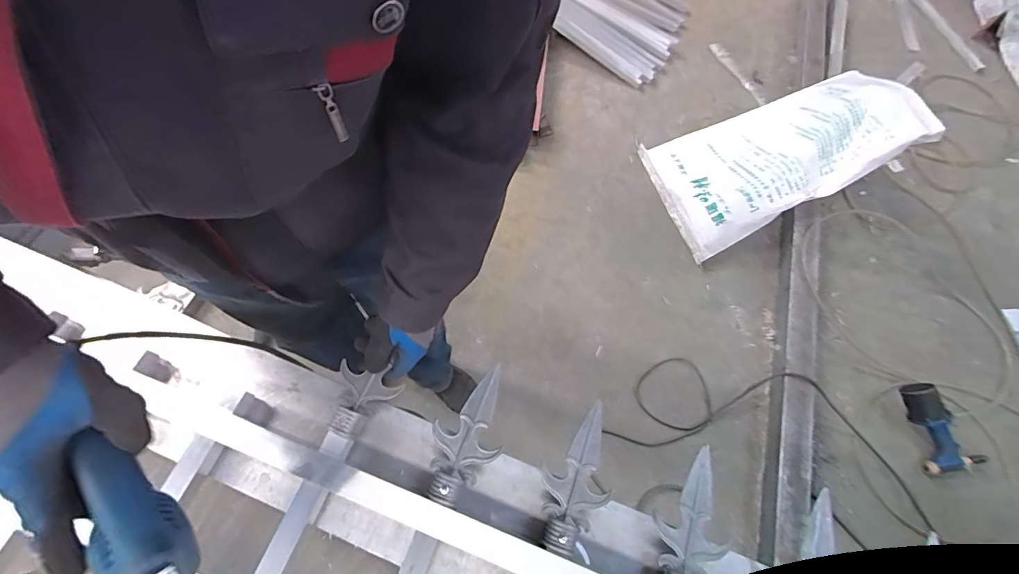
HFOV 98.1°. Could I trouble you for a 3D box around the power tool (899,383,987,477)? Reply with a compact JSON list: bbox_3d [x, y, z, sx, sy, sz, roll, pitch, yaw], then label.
[{"bbox_3d":[1.094,0.350,1.121,0.145,0.073,0.216,-9,67,-7],"label":"power tool"}]

